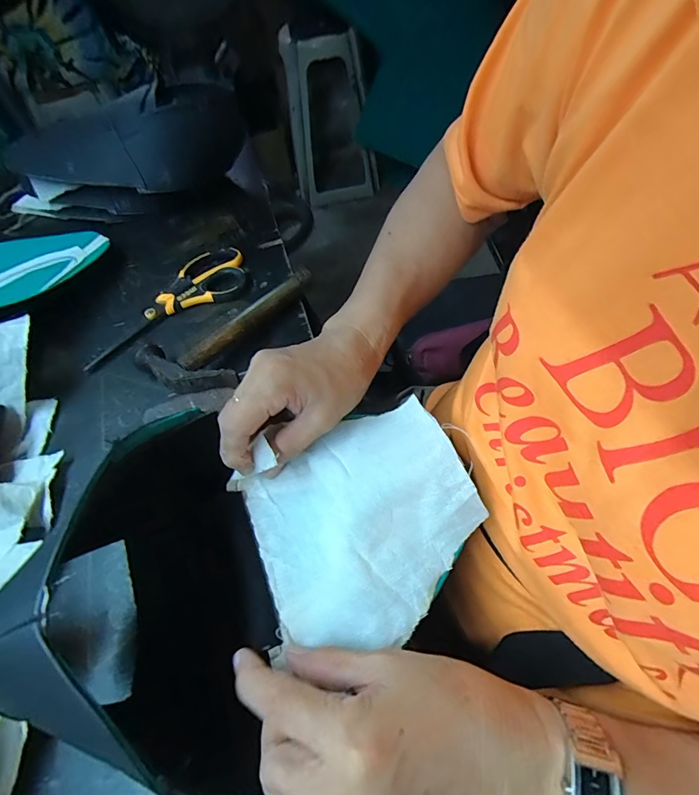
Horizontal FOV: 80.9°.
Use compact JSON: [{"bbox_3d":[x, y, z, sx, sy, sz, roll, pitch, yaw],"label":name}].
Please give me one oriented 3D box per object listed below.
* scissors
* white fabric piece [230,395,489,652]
[{"bbox_3d":[-0.197,-0.102,0.443,0.199,0.009,0.082,-40,62,-18],"label":"scissors"},{"bbox_3d":[0.006,0.071,0.261,0.135,0.051,0.136,-23,58,-11],"label":"white fabric piece"}]

